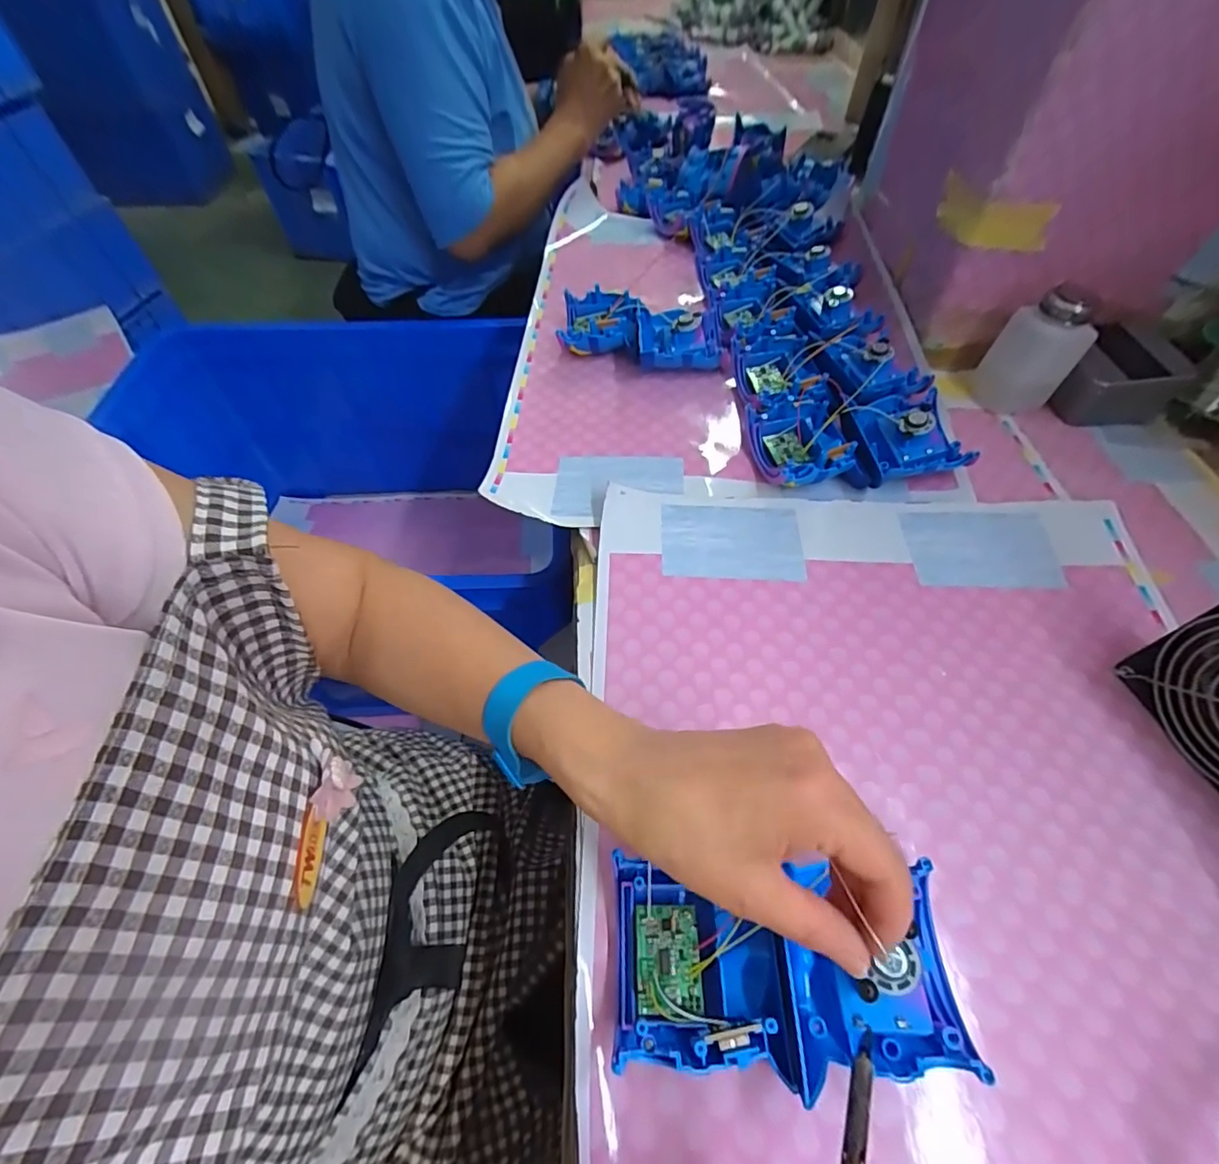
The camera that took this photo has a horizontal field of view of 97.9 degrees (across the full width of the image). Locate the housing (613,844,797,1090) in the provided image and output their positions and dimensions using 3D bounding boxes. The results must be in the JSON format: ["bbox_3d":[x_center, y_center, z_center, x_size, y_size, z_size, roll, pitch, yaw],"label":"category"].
[{"bbox_3d":[0.043,0.179,0.252,0.078,0.040,0.075,3,55,2],"label":"housing"}]

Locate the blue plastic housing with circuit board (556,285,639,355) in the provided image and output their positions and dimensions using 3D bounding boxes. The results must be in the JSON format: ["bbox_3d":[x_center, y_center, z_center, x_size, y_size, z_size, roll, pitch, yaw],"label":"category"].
[{"bbox_3d":[-0.010,-0.265,0.554,0.077,0.041,0.082,3,55,2],"label":"blue plastic housing with circuit board"}]

